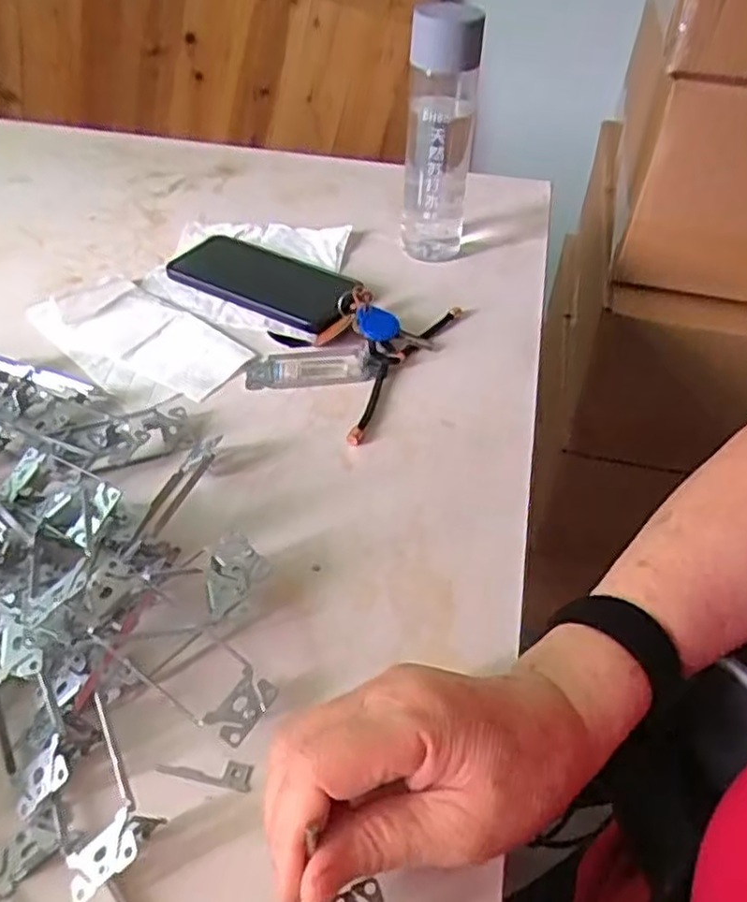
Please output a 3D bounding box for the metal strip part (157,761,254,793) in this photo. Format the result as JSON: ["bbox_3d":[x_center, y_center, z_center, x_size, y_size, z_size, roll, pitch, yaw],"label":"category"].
[{"bbox_3d":[-0.077,0.145,0.328,0.044,0.004,0.012,10,44,7],"label":"metal strip part"}]

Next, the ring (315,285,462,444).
[{"bbox_3d":[-0.006,-0.084,0.562,0.087,0.030,0.188,22,47,19],"label":"ring"}]

